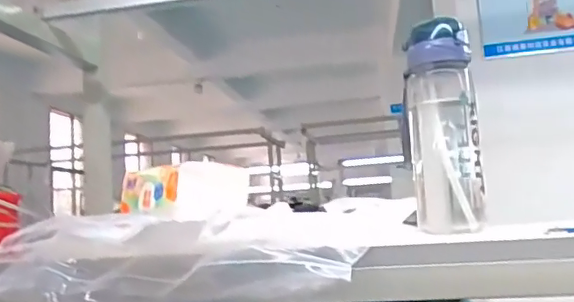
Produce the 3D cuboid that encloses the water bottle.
[{"bbox_3d":[0.169,-0.028,0.621,0.083,0.223,0.075,-6,-7,11],"label":"water bottle"}]

